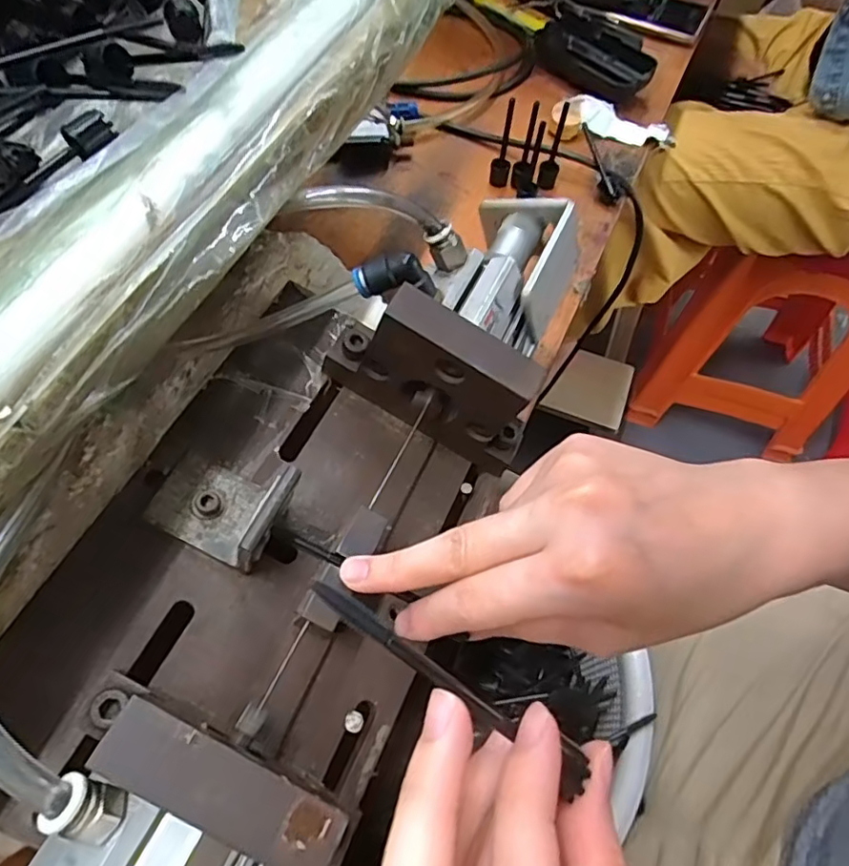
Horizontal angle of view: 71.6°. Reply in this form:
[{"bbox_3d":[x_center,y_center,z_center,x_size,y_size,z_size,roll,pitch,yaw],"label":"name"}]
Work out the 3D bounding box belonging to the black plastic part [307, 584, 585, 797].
[{"bbox_3d":[0.006,0.063,0.153,0.083,0.004,0.008,36,62,-6],"label":"black plastic part"}]

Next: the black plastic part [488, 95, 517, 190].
[{"bbox_3d":[0.058,-0.213,0.432,0.014,0.063,0.017,5,59,1],"label":"black plastic part"}]

